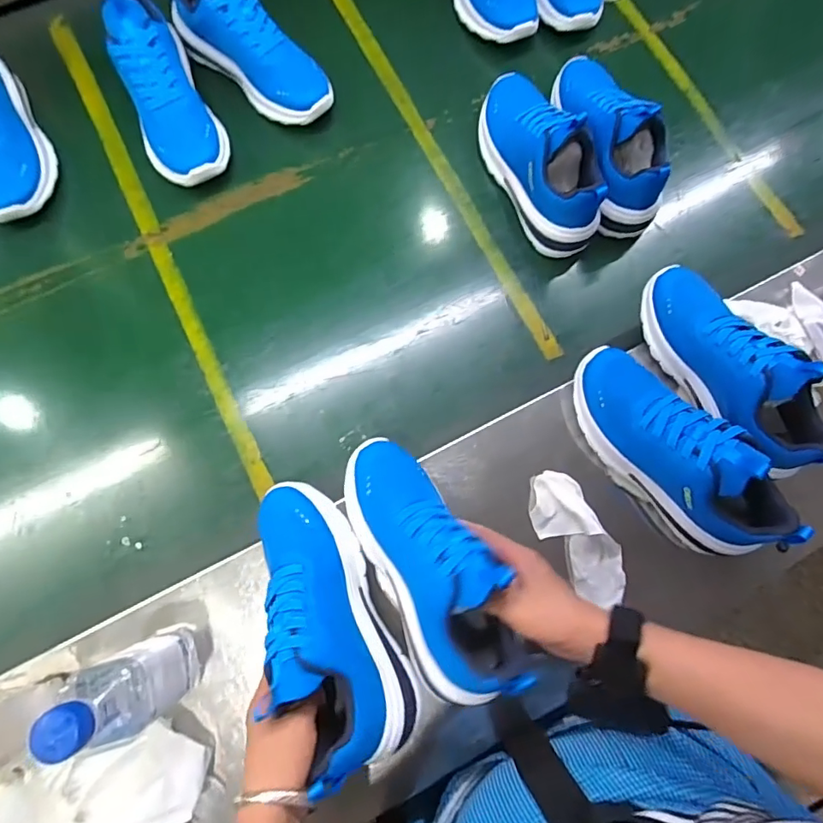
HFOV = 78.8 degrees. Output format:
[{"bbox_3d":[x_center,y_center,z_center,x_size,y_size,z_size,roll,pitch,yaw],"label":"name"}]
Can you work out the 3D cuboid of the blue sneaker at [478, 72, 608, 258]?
[{"bbox_3d":[0.145,-0.297,0.563,0.084,0.117,0.225,-22,79,-5],"label":"blue sneaker"}]

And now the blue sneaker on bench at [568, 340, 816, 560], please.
[{"bbox_3d":[0.247,0.033,0.470,0.087,0.102,0.223,-43,82,-9],"label":"blue sneaker on bench"}]

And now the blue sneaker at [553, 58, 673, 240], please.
[{"bbox_3d":[0.225,-0.320,0.579,0.075,0.108,0.224,-17,79,-4],"label":"blue sneaker"}]

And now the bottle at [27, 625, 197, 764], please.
[{"bbox_3d":[-0.222,0.220,0.391,0.058,0.160,0.060,-30,80,-7],"label":"bottle"}]

